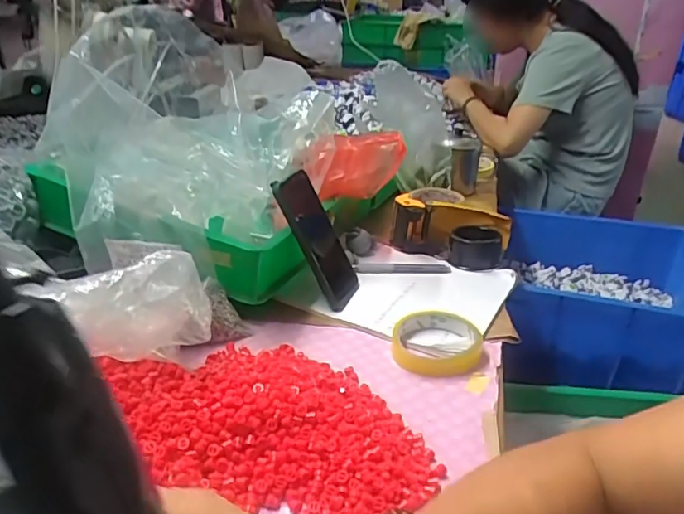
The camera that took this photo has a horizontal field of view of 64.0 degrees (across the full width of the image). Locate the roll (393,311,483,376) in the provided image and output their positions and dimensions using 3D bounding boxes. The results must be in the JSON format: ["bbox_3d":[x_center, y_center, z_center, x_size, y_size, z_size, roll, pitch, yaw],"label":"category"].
[{"bbox_3d":[0.101,0.089,0.580,0.091,0.020,0.089,1,28,-1],"label":"roll"}]

